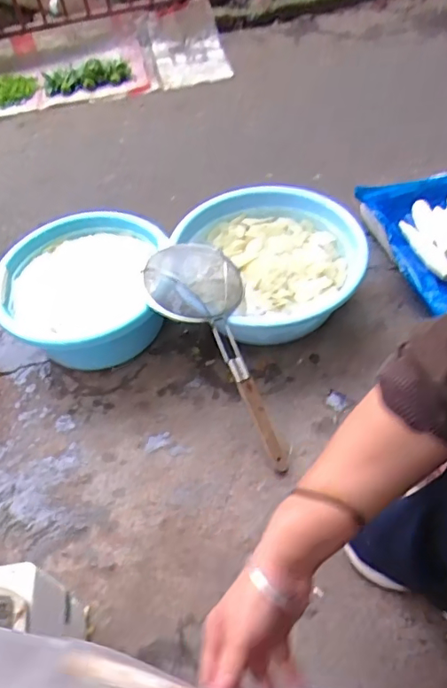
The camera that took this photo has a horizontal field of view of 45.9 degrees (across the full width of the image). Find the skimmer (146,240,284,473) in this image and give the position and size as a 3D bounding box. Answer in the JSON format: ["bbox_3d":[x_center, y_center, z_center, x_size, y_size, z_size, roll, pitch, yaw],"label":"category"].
[{"bbox_3d":[0.004,0.014,0.953,0.165,0.144,0.448,-22,72,-11],"label":"skimmer"}]

